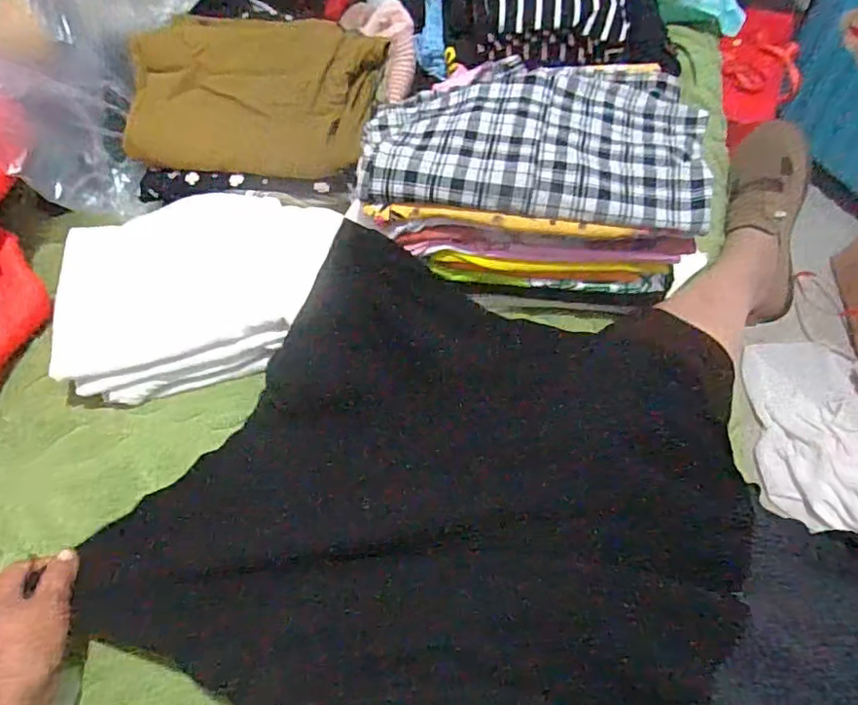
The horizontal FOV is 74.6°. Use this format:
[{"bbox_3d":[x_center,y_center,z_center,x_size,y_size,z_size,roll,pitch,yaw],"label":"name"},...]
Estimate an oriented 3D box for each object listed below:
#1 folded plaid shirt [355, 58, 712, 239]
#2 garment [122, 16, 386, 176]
[{"bbox_3d":[0.093,-0.196,0.514,0.301,0.042,0.180,7,60,7],"label":"folded plaid shirt"},{"bbox_3d":[-0.183,-0.265,0.588,0.257,0.025,0.151,7,100,4],"label":"garment"}]

